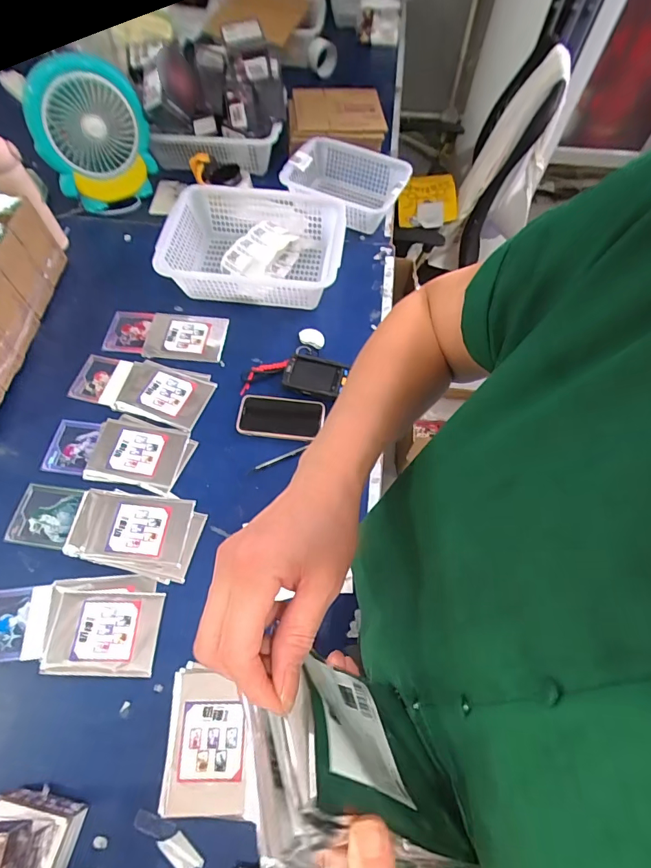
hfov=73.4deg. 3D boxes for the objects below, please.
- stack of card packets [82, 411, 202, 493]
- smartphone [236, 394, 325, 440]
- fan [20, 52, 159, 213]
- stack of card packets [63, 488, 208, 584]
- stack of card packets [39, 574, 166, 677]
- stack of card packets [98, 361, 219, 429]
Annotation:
[{"bbox_3d":[-0.319,0.030,0.753,0.173,0.010,0.126,9,63,6],"label":"stack of card packets"},{"bbox_3d":[-0.079,-0.033,0.781,0.149,0.016,0.079,3,62,3],"label":"smartphone"},{"bbox_3d":[-0.500,-0.642,0.955,0.230,0.253,0.080,-31,66,-19],"label":"fan"},{"bbox_3d":[-0.303,0.152,0.690,0.200,0.015,0.122,10,63,6],"label":"stack of card packets"},{"bbox_3d":[-0.322,0.275,0.632,0.160,0.007,0.130,1,62,1],"label":"stack of card packets"},{"bbox_3d":[-0.315,-0.083,0.811,0.196,0.011,0.119,14,63,8],"label":"stack of card packets"}]

